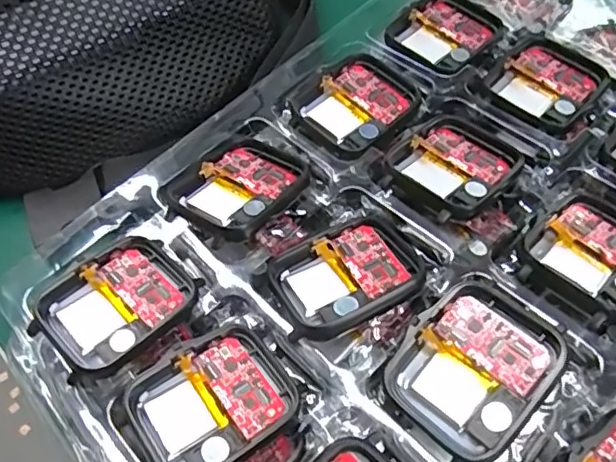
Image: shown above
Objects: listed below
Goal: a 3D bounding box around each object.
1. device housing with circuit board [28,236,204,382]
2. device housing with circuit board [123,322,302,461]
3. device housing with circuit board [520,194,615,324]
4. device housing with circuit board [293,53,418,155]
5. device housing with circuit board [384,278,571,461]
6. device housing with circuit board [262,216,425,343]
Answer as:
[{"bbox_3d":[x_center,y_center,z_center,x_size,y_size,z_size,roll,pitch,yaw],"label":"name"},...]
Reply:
[{"bbox_3d":[-0.061,0.023,0.180,0.046,0.009,0.039,-41,63,-19],"label":"device housing with circuit board"},{"bbox_3d":[-0.027,0.049,0.161,0.044,0.011,0.036,-33,61,-15],"label":"device housing with circuit board"},{"bbox_3d":[0.089,0.007,0.173,0.042,0.010,0.036,-39,62,-18],"label":"device housing with circuit board"},{"bbox_3d":[0.020,-0.049,0.219,0.042,0.006,0.040,-36,61,-17],"label":"device housing with circuit board"},{"bbox_3d":[0.046,0.038,0.156,0.044,0.007,0.038,-43,54,-1],"label":"device housing with circuit board"},{"bbox_3d":[0.012,0.014,0.178,0.045,0.007,0.038,-22,39,-5],"label":"device housing with circuit board"}]

